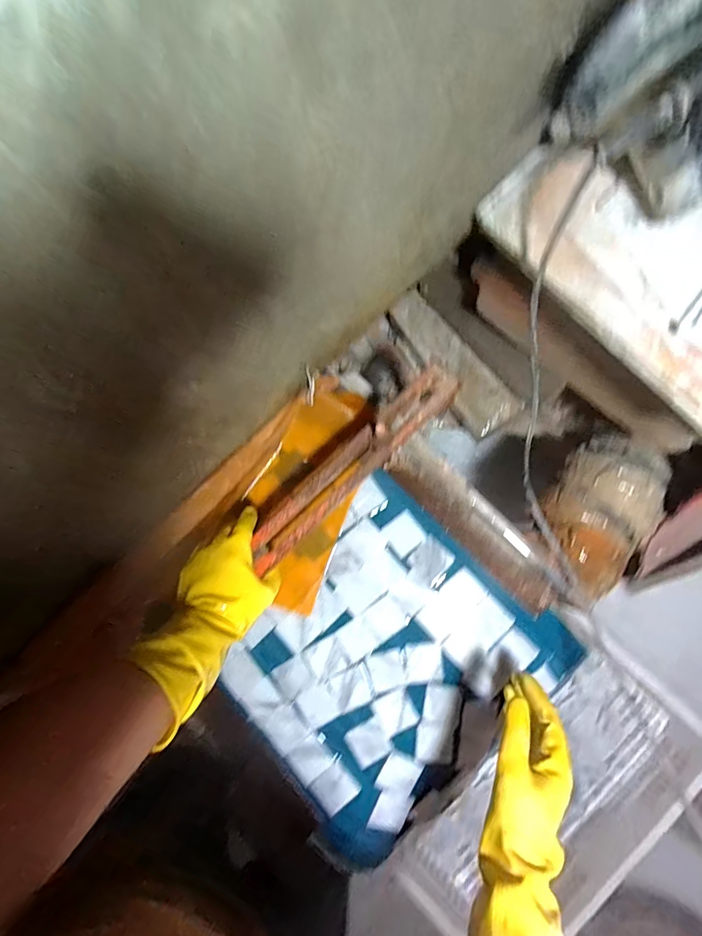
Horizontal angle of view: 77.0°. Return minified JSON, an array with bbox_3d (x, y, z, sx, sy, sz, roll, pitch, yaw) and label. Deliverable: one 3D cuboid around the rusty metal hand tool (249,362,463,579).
[{"bbox_3d":[0.002,-0.004,0.509,0.304,0.037,0.048,-43,82,-1],"label":"rusty metal hand tool"}]

